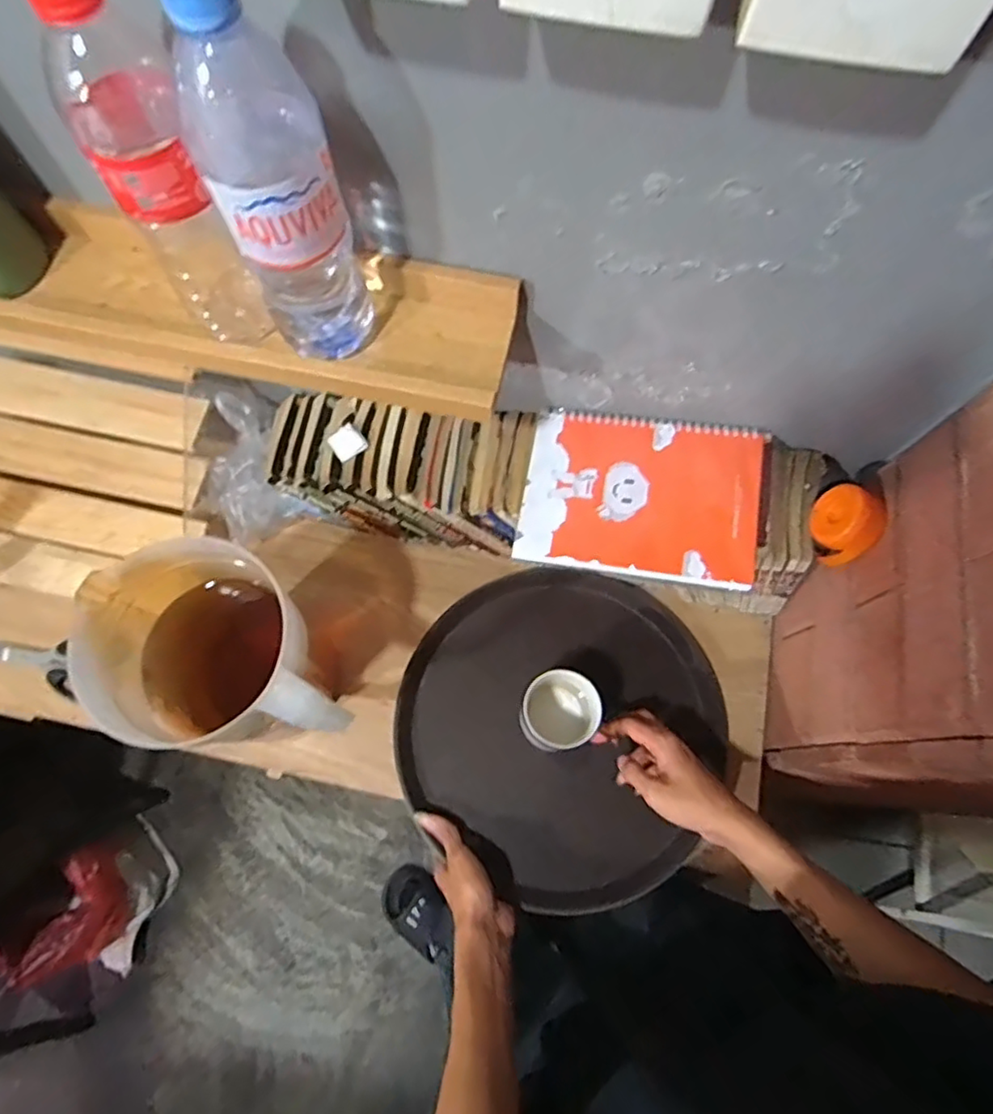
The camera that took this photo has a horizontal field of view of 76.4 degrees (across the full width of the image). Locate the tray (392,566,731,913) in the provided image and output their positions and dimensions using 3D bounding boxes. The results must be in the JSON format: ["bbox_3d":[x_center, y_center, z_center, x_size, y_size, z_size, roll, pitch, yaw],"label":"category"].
[{"bbox_3d":[0.072,0.168,0.657,0.324,0.036,0.313,0,72,-1],"label":"tray"}]

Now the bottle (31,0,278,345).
[{"bbox_3d":[-0.189,-0.211,0.372,0.057,0.220,0.055,-12,72,-5],"label":"bottle"}]

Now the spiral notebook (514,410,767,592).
[{"bbox_3d":[0.132,-0.056,0.582,0.208,0.018,0.152,8,73,12],"label":"spiral notebook"}]

